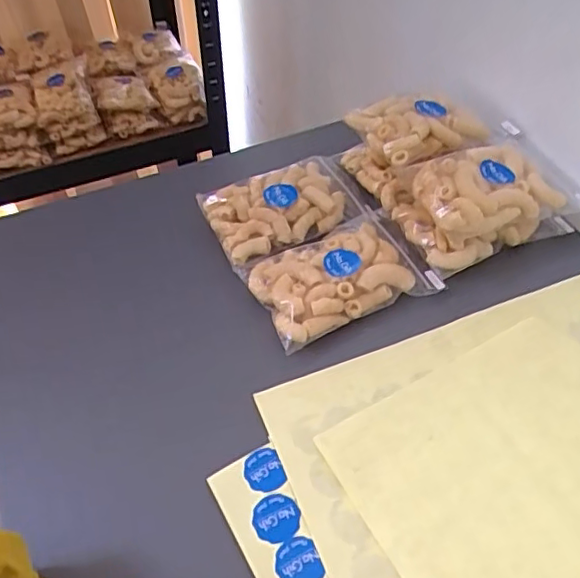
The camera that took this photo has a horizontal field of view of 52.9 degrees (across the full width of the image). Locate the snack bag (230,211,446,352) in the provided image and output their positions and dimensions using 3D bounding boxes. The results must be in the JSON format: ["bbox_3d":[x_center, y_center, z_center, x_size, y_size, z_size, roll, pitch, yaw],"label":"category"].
[{"bbox_3d":[0.039,-0.012,0.462,0.136,0.030,0.088,-23,52,-16],"label":"snack bag"}]

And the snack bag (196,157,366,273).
[{"bbox_3d":[-0.006,-0.074,0.506,0.127,0.023,0.089,-22,52,-16],"label":"snack bag"}]

